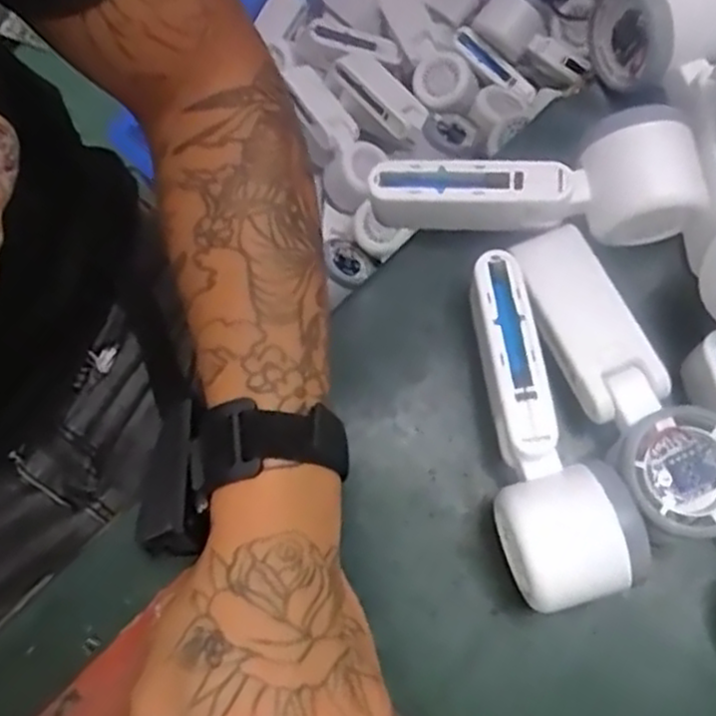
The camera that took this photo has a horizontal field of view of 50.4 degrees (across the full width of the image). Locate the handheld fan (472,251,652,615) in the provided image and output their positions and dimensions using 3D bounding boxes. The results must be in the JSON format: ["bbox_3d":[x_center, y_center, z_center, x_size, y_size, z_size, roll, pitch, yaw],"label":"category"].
[{"bbox_3d":[0.078,0.034,0.366,0.055,0.058,0.161,-20,75,-4],"label":"handheld fan"}]

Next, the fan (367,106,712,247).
[{"bbox_3d":[0.089,-0.094,0.398,0.164,0.052,0.054,3,75,3],"label":"fan"}]

